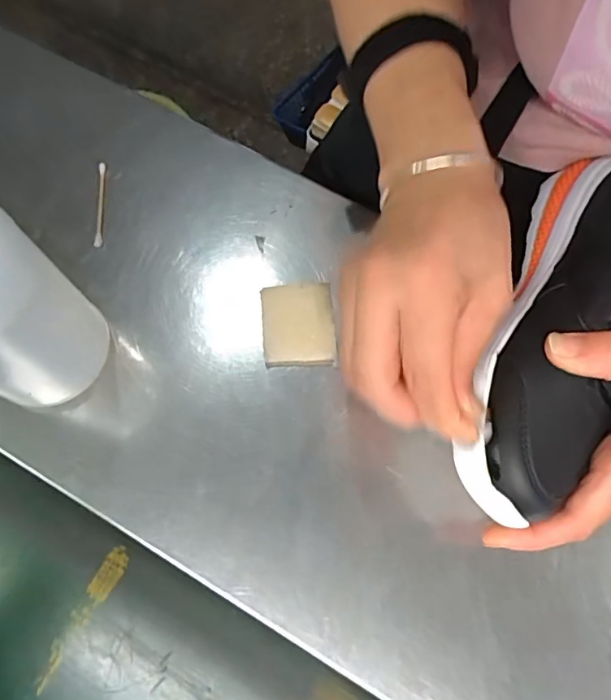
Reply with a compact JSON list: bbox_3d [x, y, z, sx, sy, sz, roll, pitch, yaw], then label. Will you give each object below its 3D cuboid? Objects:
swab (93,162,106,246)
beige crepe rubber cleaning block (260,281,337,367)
[{"bbox_3d":[-0.146,-0.103,0.369,0.007,0.008,0.068,-4,72,-3],"label":"swab"},{"bbox_3d":[-0.005,-0.016,0.345,0.046,0.015,0.056,-4,72,-3],"label":"beige crepe rubber cleaning block"}]

